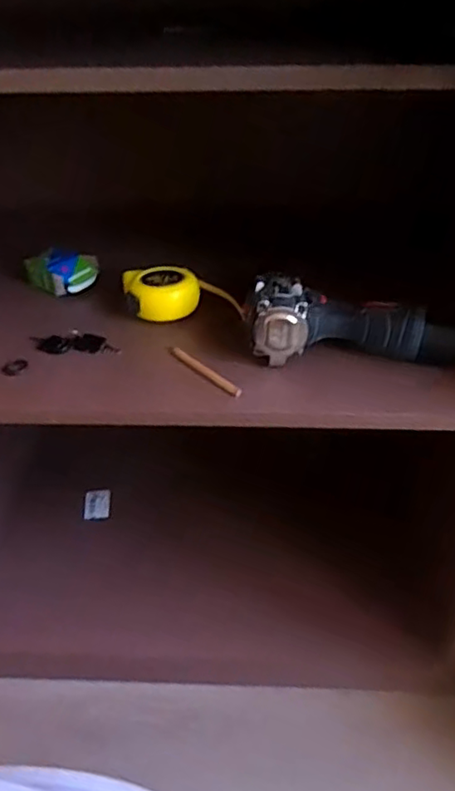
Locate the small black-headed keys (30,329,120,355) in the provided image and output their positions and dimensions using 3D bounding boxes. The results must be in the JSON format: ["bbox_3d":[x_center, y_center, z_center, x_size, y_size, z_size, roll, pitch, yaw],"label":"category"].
[{"bbox_3d":[-0.159,-0.054,0.618,0.096,0.014,0.027,6,40,9],"label":"small black-headed keys"}]

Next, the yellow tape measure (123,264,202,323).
[{"bbox_3d":[-0.072,-0.112,0.655,0.084,0.034,0.065,-6,40,-6],"label":"yellow tape measure"}]

